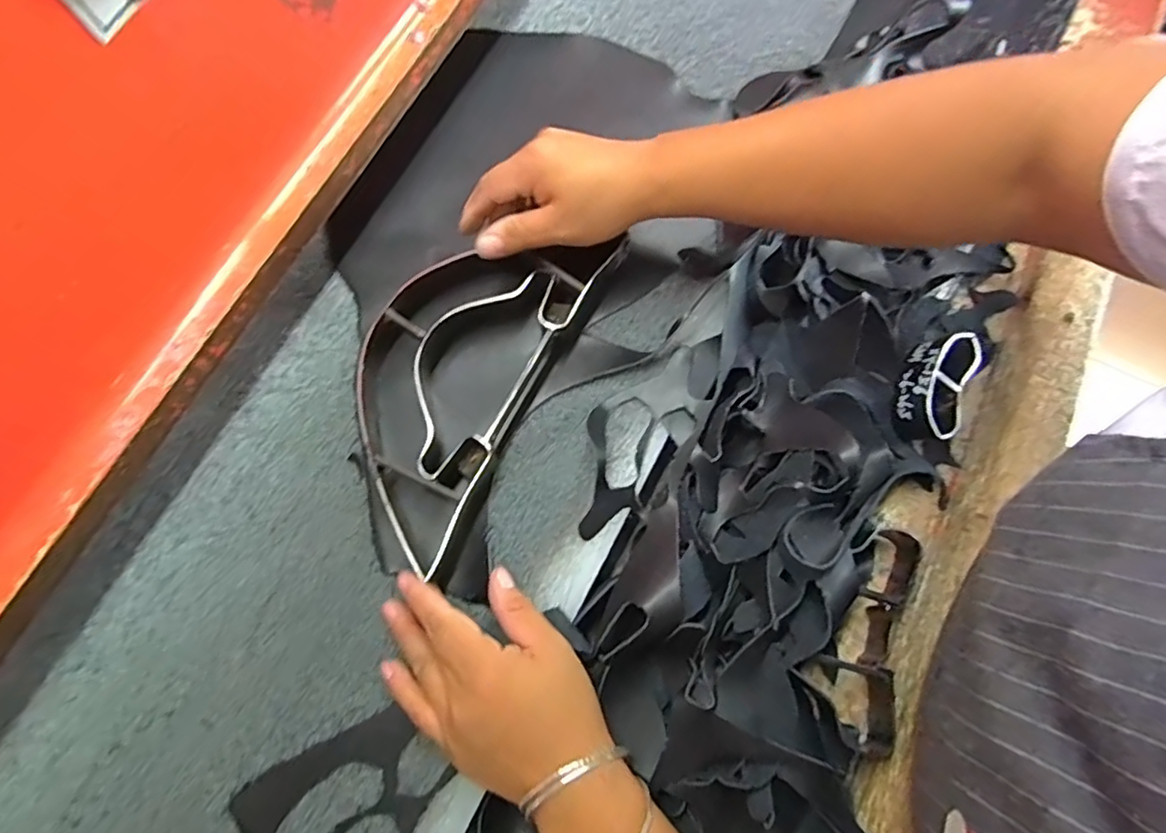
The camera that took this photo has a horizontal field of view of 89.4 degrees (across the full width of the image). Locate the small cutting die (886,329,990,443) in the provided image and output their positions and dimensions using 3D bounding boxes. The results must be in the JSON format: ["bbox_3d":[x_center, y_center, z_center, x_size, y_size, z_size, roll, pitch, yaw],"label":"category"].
[{"bbox_3d":[0.251,-0.028,0.413,0.049,0.036,0.092,28,74,9],"label":"small cutting die"}]

